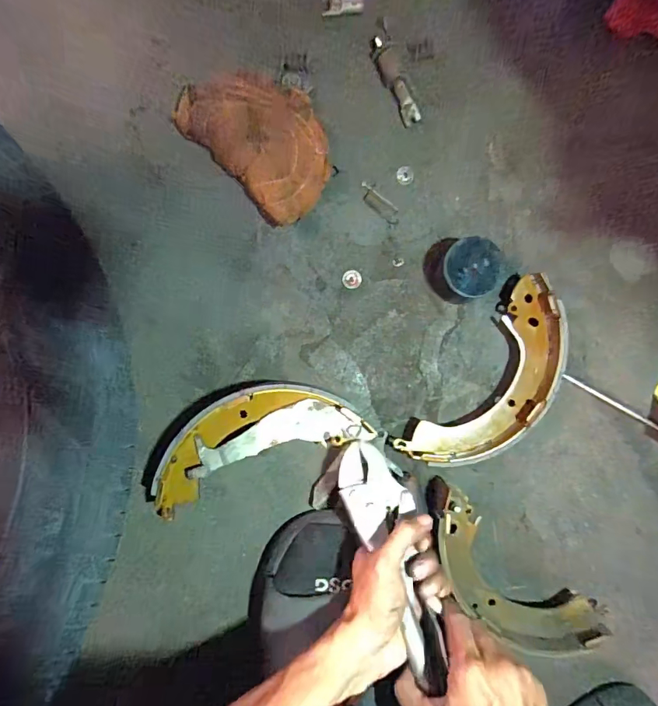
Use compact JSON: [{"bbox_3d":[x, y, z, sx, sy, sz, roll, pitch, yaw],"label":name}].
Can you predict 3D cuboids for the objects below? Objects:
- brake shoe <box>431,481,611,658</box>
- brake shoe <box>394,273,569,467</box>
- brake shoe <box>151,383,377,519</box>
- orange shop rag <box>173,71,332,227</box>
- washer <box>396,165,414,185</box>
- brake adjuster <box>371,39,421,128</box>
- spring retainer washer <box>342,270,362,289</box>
[{"bbox_3d":[0.181,0.239,0.471,0.229,0.052,0.091,41,89,-3],"label":"brake shoe"},{"bbox_3d":[0.176,0.034,0.469,0.093,0.052,0.228,37,89,-3],"label":"brake shoe"},{"bbox_3d":[-0.078,0.084,0.455,0.229,0.055,0.094,-21,92,-3],"label":"brake shoe"},{"bbox_3d":[-0.066,-0.227,0.461,0.114,0.037,0.163,-44,93,-2],"label":"orange shop rag"},{"bbox_3d":[0.084,-0.196,0.487,0.019,0.004,0.020,5,91,-3],"label":"washer"},{"bbox_3d":[0.073,-0.295,0.476,0.025,0.013,0.095,-28,92,-2],"label":"brake adjuster"},{"bbox_3d":[0.025,-0.081,0.484,0.021,0.004,0.021,1,91,-3],"label":"spring retainer washer"}]

